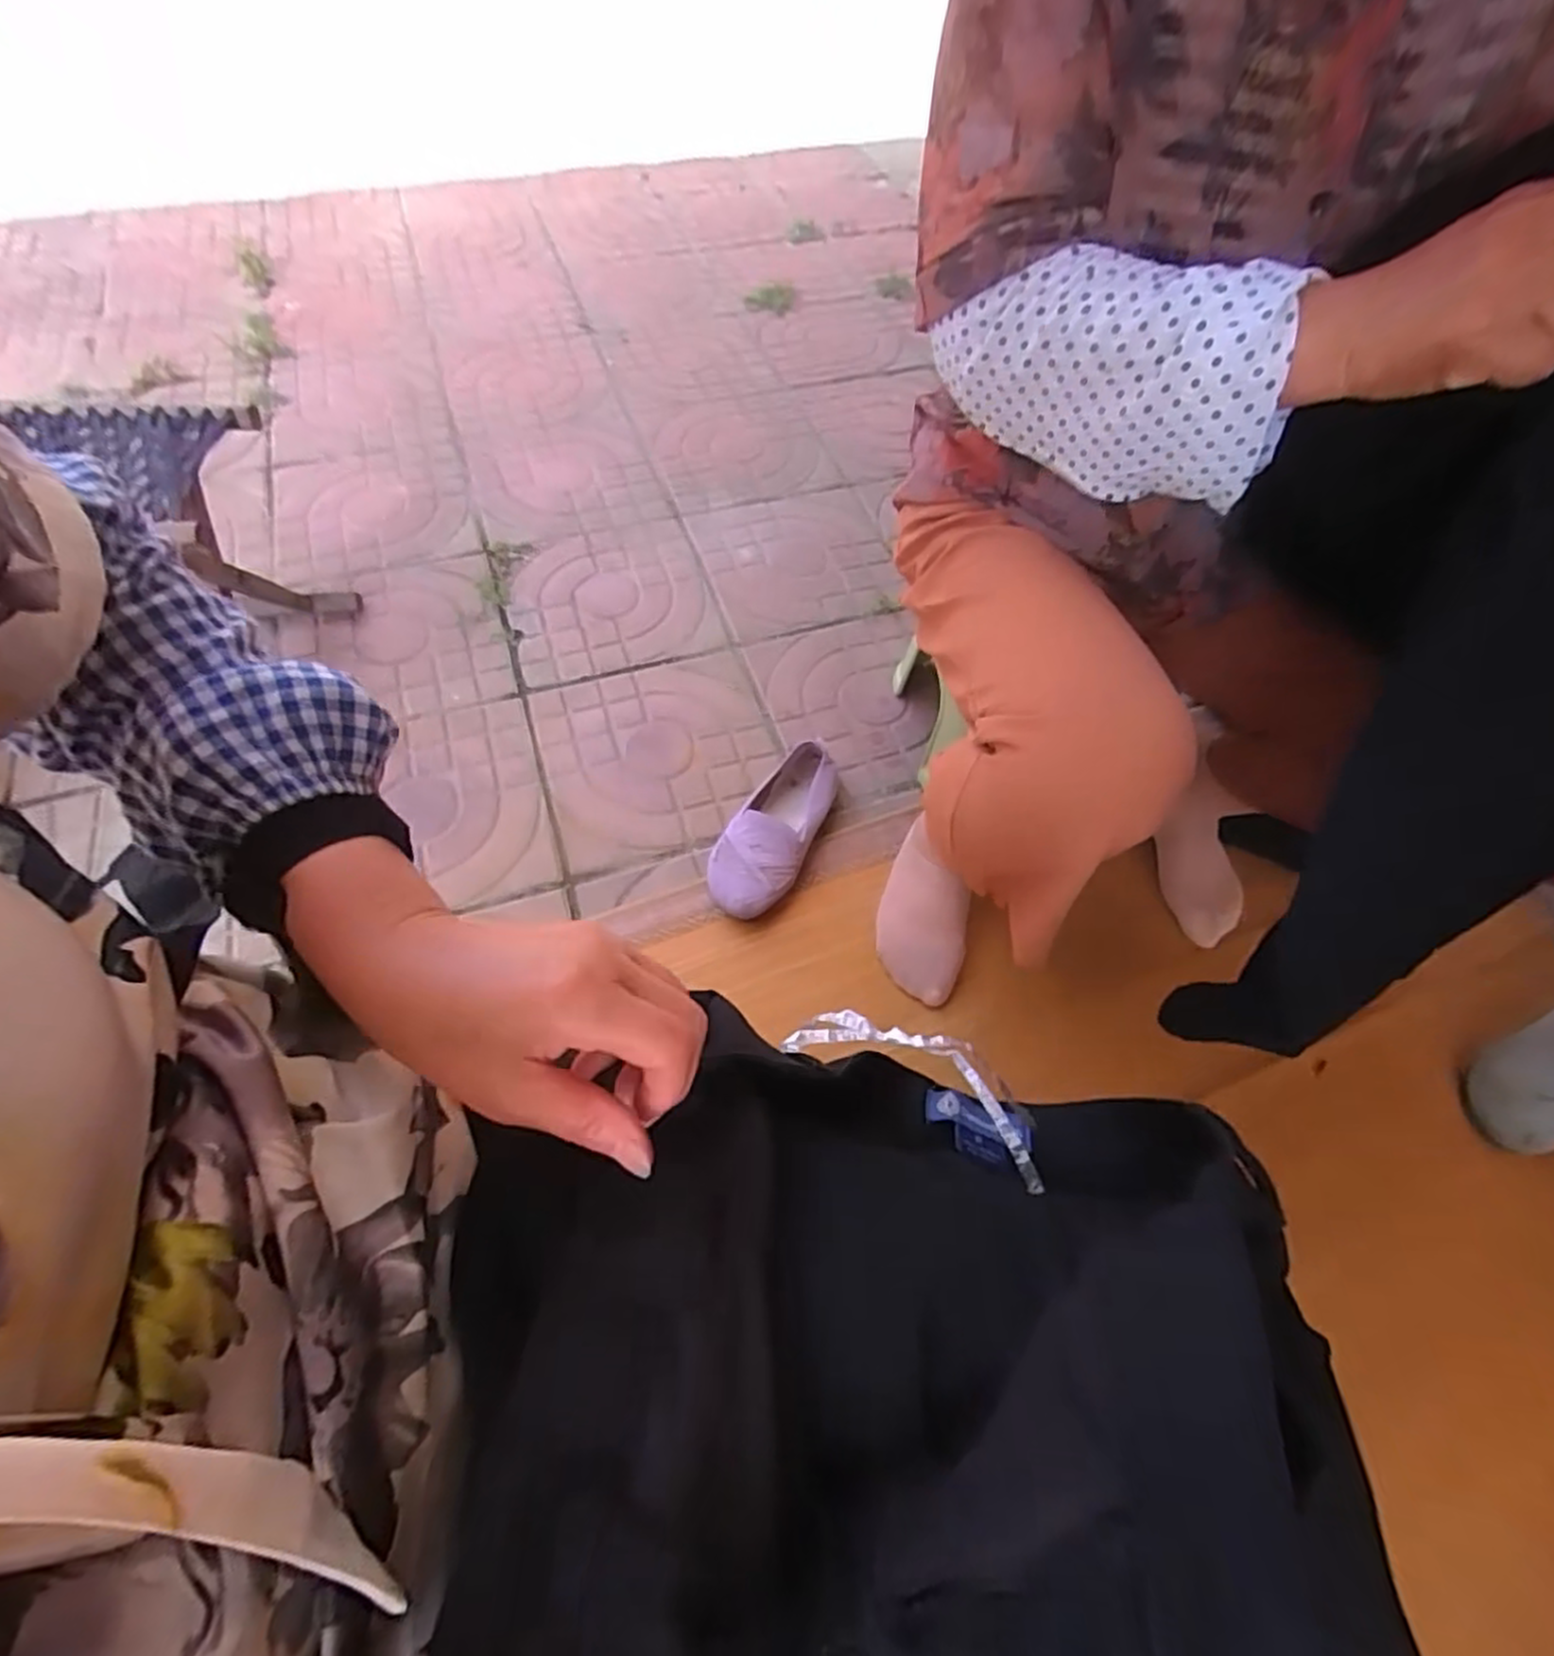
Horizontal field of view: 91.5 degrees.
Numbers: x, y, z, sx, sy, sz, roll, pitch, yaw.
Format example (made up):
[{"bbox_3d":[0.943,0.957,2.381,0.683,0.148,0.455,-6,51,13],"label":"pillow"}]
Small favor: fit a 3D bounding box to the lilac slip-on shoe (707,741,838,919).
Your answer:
[{"bbox_3d":[-0.004,0.000,0.913,0.101,0.063,0.238,22,58,10],"label":"lilac slip-on shoe"}]

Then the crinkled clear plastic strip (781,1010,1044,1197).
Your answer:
[{"bbox_3d":[0.071,0.120,0.366,0.132,0.018,0.043,25,61,12],"label":"crinkled clear plastic strip"}]

